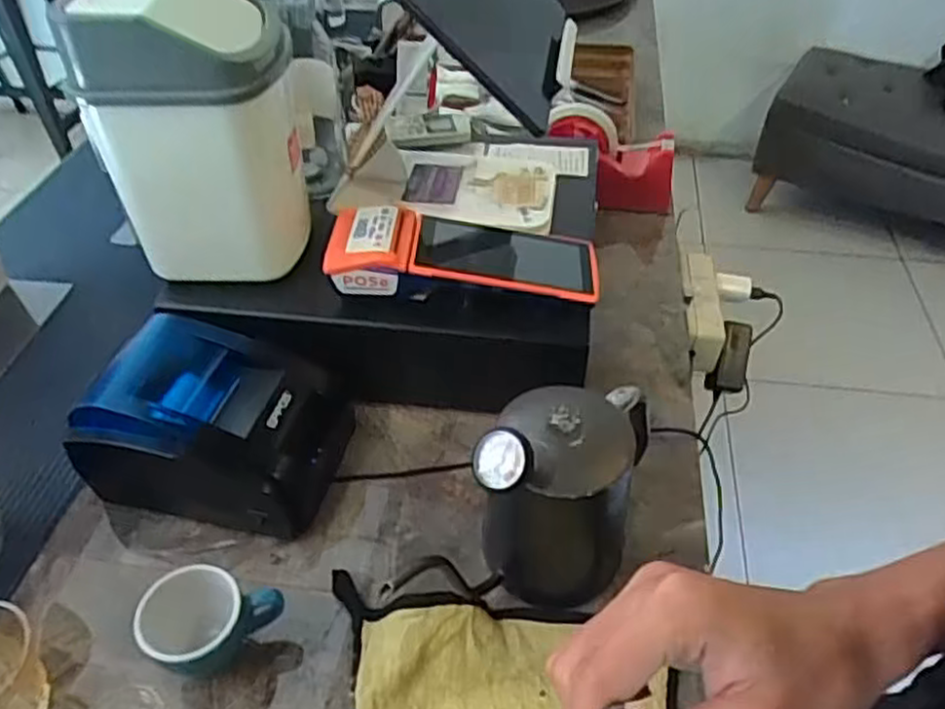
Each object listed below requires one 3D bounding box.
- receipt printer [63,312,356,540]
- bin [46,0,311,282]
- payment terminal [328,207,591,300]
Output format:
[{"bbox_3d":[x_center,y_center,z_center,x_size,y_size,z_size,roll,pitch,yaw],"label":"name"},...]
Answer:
[{"bbox_3d":[-0.195,0.050,0.587,0.165,0.107,0.135,8,44,9],"label":"receipt printer"},{"bbox_3d":[-0.206,-0.175,0.581,0.126,0.211,0.126,4,43,5],"label":"bin"},{"bbox_3d":[-0.005,-0.088,0.614,0.215,0.050,0.091,1,43,2],"label":"payment terminal"}]

